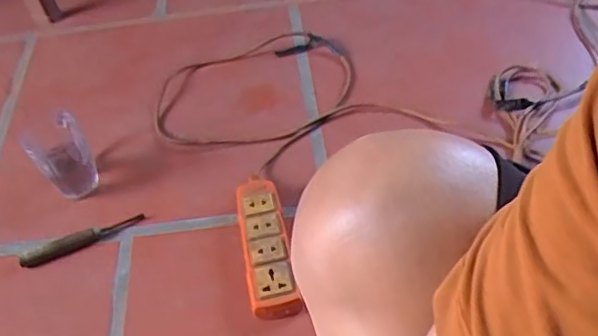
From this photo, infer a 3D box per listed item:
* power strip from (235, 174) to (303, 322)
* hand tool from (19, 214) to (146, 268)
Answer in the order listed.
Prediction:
[{"bbox_3d":[-0.044,0.102,0.777,0.061,0.046,0.204,-12,48,-4],"label":"power strip"},{"bbox_3d":[-0.299,0.097,0.817,0.167,0.018,0.023,-23,50,-14],"label":"hand tool"}]

